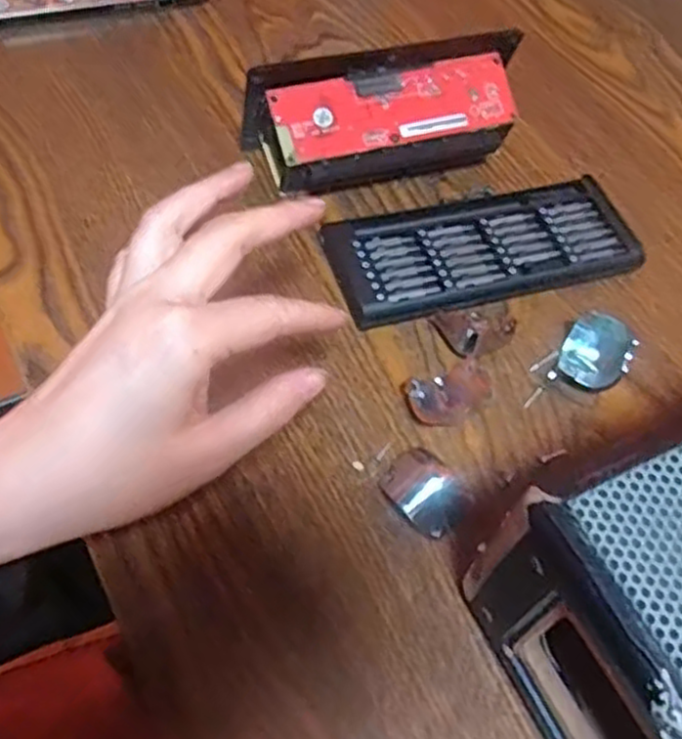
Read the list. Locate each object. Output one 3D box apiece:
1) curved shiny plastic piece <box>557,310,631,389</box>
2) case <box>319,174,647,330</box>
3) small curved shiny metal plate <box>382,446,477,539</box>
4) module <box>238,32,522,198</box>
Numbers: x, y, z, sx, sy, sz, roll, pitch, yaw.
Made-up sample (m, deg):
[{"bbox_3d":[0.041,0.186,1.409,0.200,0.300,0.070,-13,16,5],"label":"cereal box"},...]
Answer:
[{"bbox_3d":[0.119,-0.008,0.353,0.027,0.020,0.033,26,59,11],"label":"curved shiny plastic piece"},{"bbox_3d":[0.073,-0.062,0.384,0.155,0.017,0.064,-13,60,-13],"label":"case"},{"bbox_3d":[0.034,0.049,0.311,0.027,0.017,0.038,-30,65,-22],"label":"small curved shiny metal plate"},{"bbox_3d":[0.027,-0.134,0.405,0.151,0.058,0.054,-12,59,-12],"label":"module"}]

